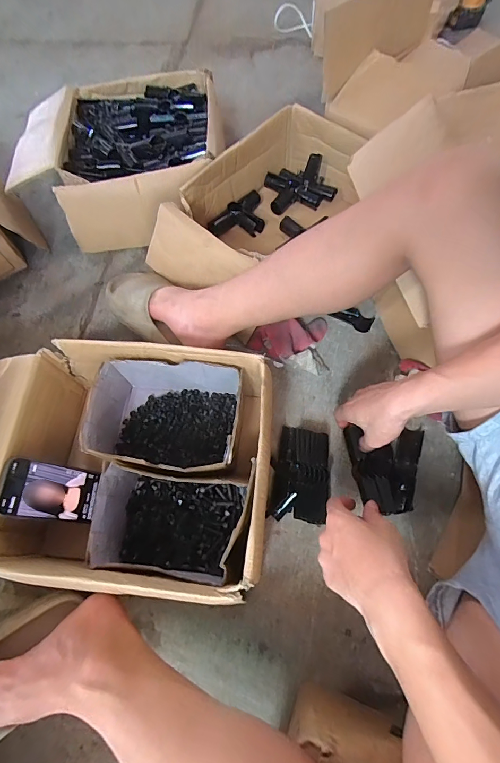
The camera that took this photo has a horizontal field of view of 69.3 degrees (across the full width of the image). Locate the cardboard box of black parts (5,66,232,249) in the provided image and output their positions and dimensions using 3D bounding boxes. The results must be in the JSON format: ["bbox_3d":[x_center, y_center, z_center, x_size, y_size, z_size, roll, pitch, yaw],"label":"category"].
[{"bbox_3d":[-0.271,-0.480,0.791,0.415,0.140,0.373,-7,64,-1],"label":"cardboard box of black parts"}]

